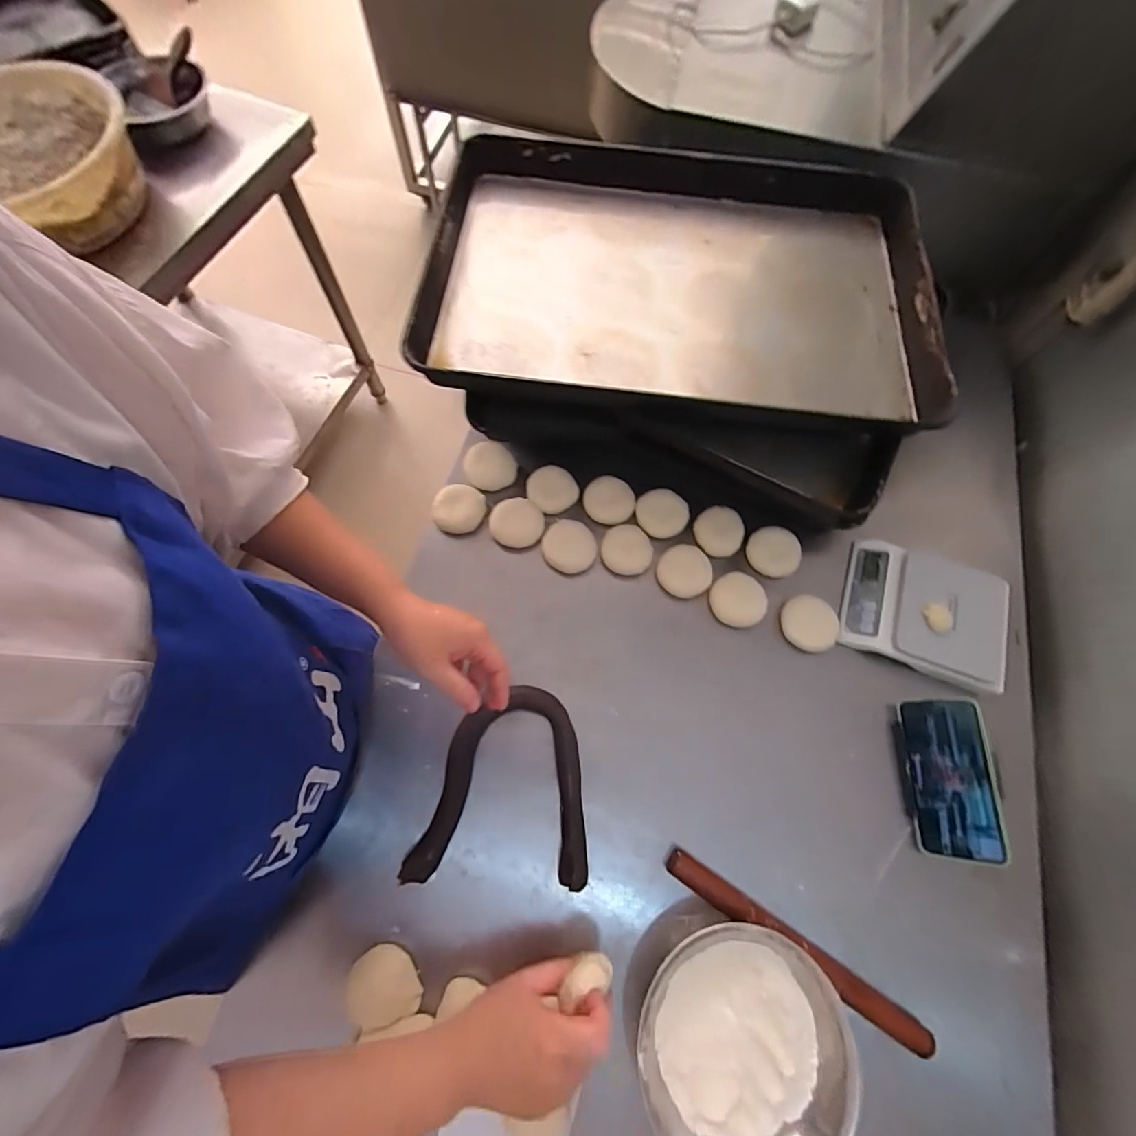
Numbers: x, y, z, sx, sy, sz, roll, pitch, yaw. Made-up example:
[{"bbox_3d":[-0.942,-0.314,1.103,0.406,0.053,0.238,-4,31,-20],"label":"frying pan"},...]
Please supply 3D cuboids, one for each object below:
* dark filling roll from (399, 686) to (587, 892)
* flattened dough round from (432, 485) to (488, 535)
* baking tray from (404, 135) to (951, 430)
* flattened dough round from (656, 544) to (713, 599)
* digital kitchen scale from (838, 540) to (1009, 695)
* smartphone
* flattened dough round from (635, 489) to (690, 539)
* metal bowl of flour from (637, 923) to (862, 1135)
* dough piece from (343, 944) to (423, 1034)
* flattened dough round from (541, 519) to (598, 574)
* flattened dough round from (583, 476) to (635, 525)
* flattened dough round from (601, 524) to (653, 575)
[{"bbox_3d":[-0.070,0.231,0.533,0.190,0.028,0.190,1,69,-2],"label":"dark filling roll"},{"bbox_3d":[-0.143,-0.079,0.647,0.065,0.016,0.066,1,69,-2],"label":"flattened dough round"},{"bbox_3d":[0.137,-0.360,0.617,0.598,0.054,0.406,7,69,0],"label":"baking tray"},{"bbox_3d":[0.150,0.006,0.630,0.065,0.017,0.068,1,69,-2],"label":"flattened dough round"},{"bbox_3d":[0.447,0.057,0.618,0.180,0.045,0.145,20,69,6],"label":"digital kitchen scale"},{"bbox_3d":[0.416,0.227,0.536,0.077,0.013,0.159,-13,63,40],"label":"smartphone"},{"bbox_3d":[0.125,-0.074,0.652,0.069,0.014,0.063,1,69,-2],"label":"flattened dough round"},{"bbox_3d":[0.151,0.432,0.443,0.168,0.083,0.184,1,69,-2],"label":"metal bowl of flour"},{"bbox_3d":[-0.174,0.394,0.463,0.063,0.036,0.055,-2,69,-3],"label":"dough piece"},{"bbox_3d":[0.002,-0.029,0.638,0.068,0.026,0.068,1,69,-2],"label":"flattened dough round"},{"bbox_3d":[0.056,-0.091,0.662,0.066,0.015,0.062,1,69,-2],"label":"flattened dough round"},{"bbox_3d":[0.077,-0.023,0.638,0.060,0.016,0.066,1,69,-2],"label":"flattened dough round"}]

